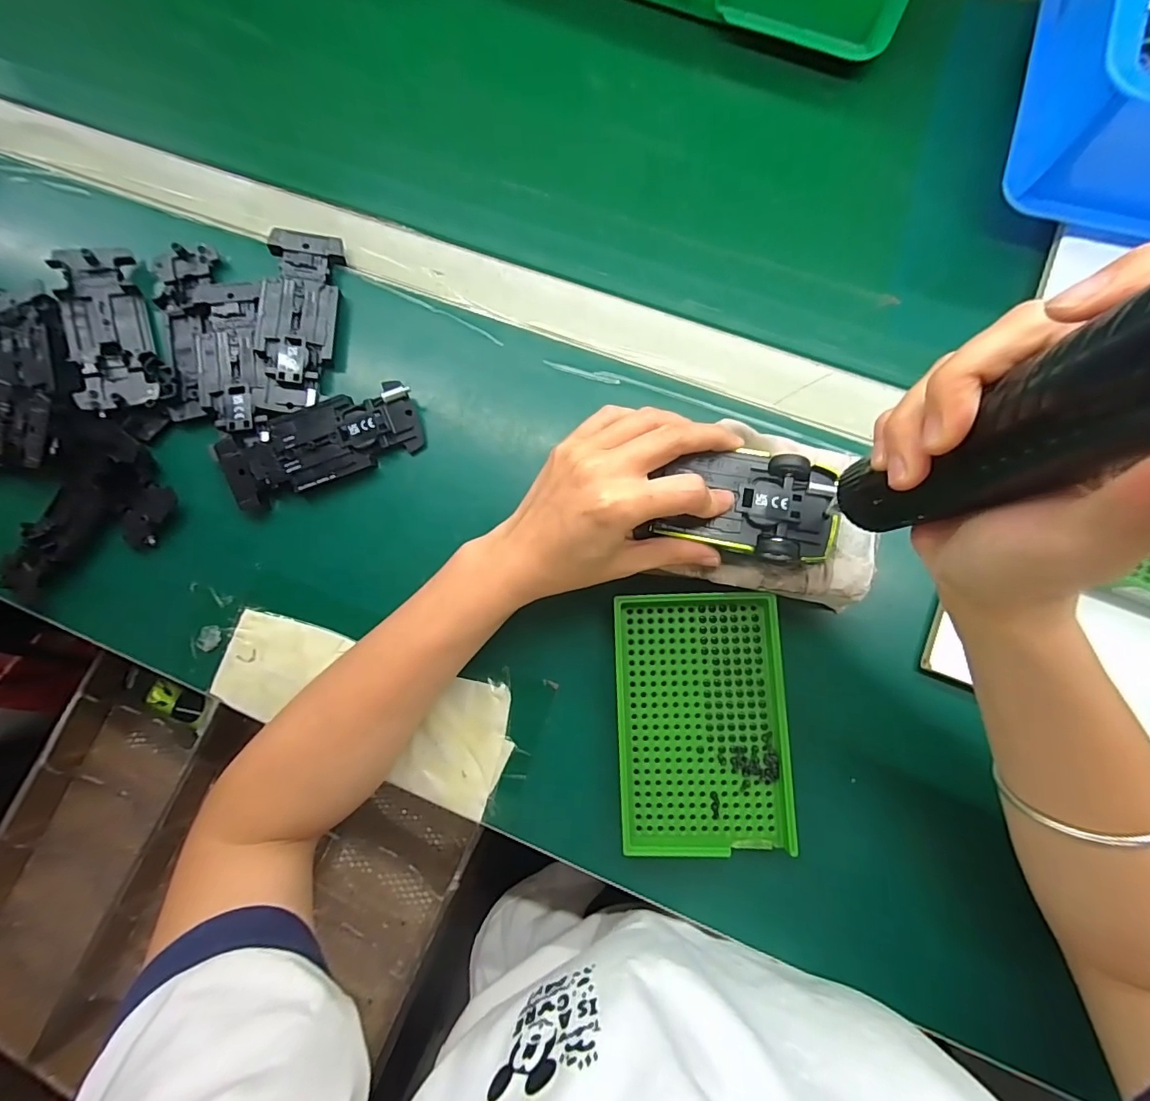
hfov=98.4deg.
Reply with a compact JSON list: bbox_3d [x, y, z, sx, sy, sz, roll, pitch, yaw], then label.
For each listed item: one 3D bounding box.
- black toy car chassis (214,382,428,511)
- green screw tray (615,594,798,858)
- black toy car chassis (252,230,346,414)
[{"bbox_3d":[-0.162,-0.069,0.319,0.124,0.016,0.048,-21,81,1],"label":"black toy car chassis"},{"bbox_3d":[0.070,0.095,0.281,0.089,0.023,0.137,-2,82,4],"label":"green screw tray"},{"bbox_3d":[-0.190,-0.156,0.337,0.045,0.014,0.125,3,82,4],"label":"black toy car chassis"}]

